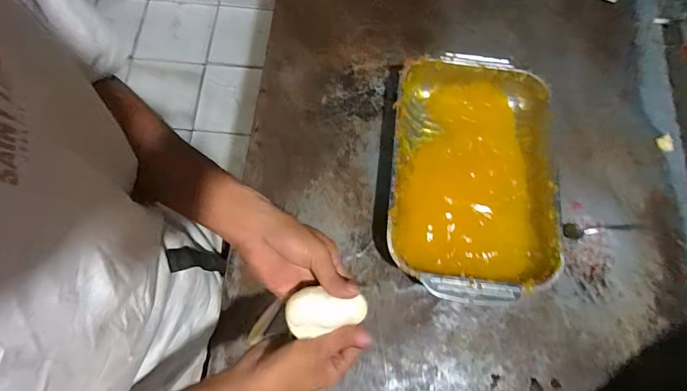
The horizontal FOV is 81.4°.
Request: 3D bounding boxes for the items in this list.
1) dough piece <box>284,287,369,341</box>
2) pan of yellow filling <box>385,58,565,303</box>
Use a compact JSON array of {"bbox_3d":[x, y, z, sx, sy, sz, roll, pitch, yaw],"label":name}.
[{"bbox_3d":[-0.020,0.113,0.418,0.081,0.031,0.046,-15,103,-11],"label":"dough piece"},{"bbox_3d":[0.218,-0.038,0.683,0.279,0.068,0.428,7,72,1],"label":"pan of yellow filling"}]

